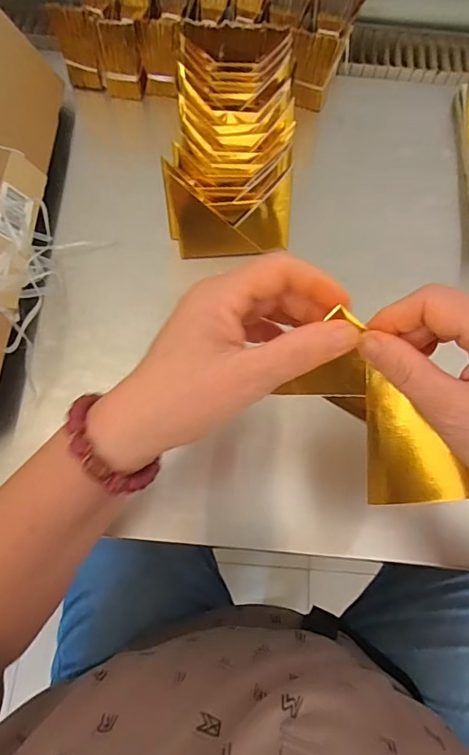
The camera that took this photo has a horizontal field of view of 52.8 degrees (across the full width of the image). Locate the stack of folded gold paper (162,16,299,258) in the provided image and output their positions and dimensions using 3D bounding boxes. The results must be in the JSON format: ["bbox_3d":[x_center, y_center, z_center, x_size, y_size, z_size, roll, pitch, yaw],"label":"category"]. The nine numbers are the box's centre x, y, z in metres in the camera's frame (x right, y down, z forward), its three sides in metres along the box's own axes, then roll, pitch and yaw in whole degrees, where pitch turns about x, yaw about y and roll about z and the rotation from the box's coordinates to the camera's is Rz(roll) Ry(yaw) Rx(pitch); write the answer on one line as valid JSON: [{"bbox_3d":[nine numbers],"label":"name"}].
[{"bbox_3d":[-0.001,-0.213,0.432,0.109,0.068,0.204,4,69,0],"label":"stack of folded gold paper"}]

